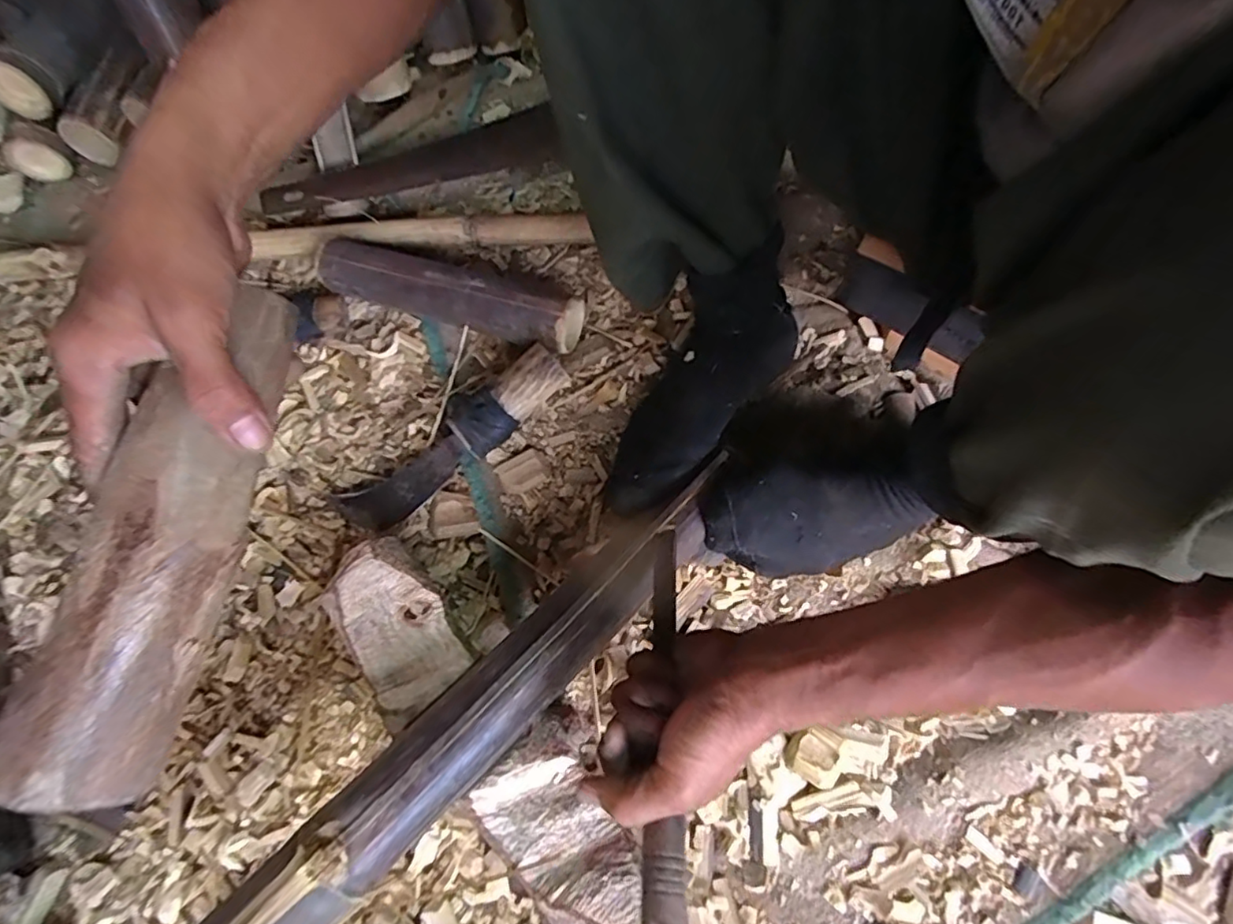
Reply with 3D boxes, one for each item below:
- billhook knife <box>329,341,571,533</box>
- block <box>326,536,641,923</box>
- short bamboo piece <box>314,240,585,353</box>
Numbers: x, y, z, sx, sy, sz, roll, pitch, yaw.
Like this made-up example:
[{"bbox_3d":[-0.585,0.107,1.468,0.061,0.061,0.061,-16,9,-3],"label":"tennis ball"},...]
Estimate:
[{"bbox_3d":[-0.150,-0.021,0.536,0.234,0.035,0.062,-39,72,1],"label":"billhook knife"},{"bbox_3d":[-0.096,0.192,0.435,0.314,0.066,0.090,39,74,15],"label":"block"},{"bbox_3d":[-0.163,-0.160,0.580,0.259,0.064,0.050,17,70,8],"label":"short bamboo piece"}]

